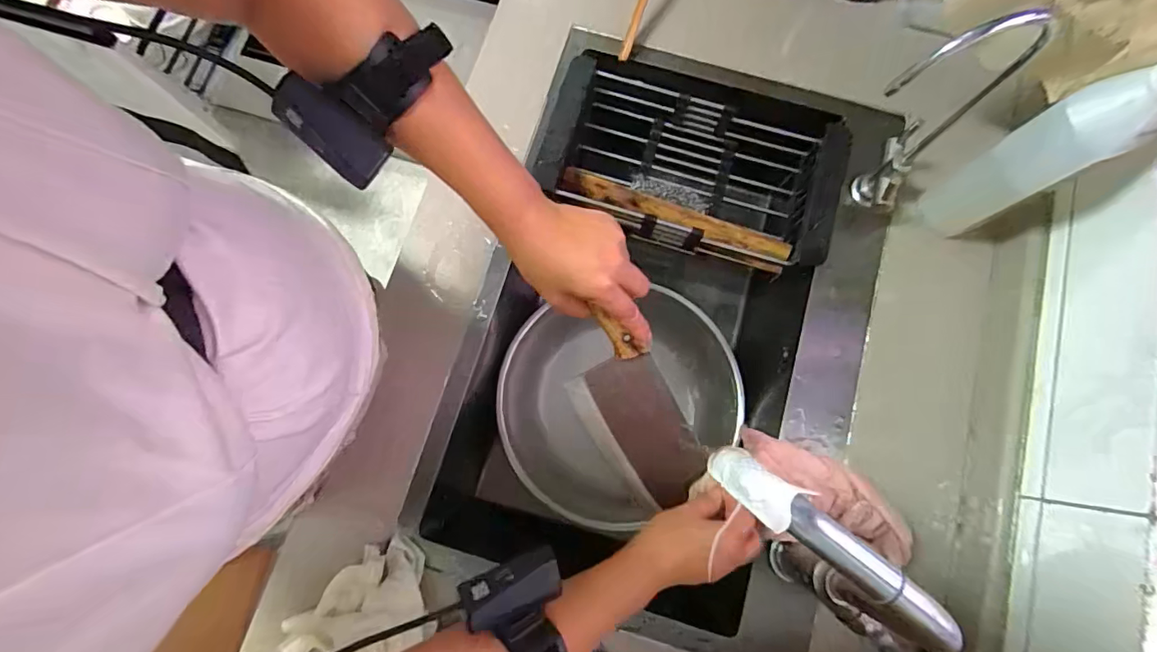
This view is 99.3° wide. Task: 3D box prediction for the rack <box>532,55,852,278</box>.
[{"bbox_3d":[0.139,-0.212,0.655,0.340,0.101,0.201,19,79,3],"label":"rack"}]

